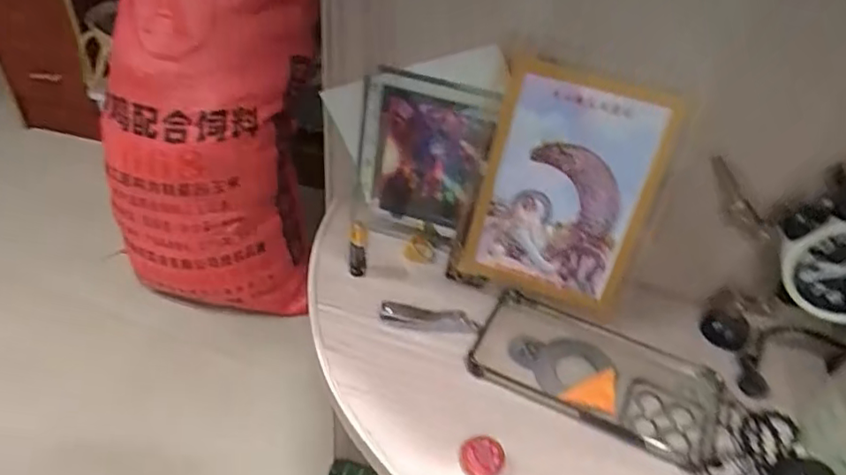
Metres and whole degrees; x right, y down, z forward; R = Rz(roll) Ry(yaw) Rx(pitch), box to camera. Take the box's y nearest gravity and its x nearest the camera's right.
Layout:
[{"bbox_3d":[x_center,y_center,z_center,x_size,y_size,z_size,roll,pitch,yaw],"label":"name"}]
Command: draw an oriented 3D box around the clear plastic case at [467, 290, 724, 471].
[{"bbox_3d":[0.121,0.098,0.422,0.166,0.016,0.081,21,46,13],"label":"clear plastic case"}]

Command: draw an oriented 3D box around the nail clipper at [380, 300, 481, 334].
[{"bbox_3d":[0.005,0.058,0.442,0.072,0.013,0.018,5,44,-3],"label":"nail clipper"}]

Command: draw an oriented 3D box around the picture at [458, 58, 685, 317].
[{"bbox_3d":[0.101,-0.032,0.431,0.117,0.163,0.023,17,25,8],"label":"picture"}]

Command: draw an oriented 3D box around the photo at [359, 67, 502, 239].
[{"bbox_3d":[-0.002,-0.064,0.474,0.105,0.126,0.029,16,35,13],"label":"photo"}]

